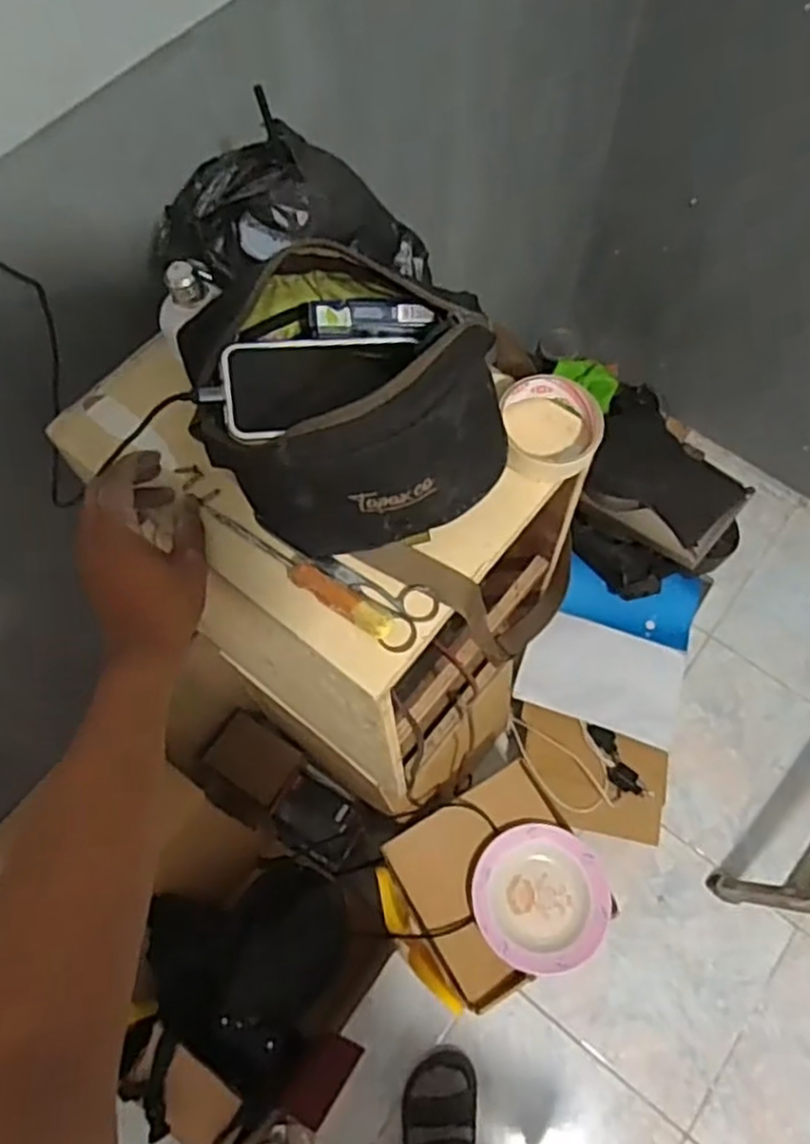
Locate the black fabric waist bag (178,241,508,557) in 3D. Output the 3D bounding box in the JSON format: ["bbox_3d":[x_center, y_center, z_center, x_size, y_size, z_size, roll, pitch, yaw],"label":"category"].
[{"bbox_3d":[-0.043,-0.122,0.533,0.198,0.115,0.175,-11,66,-5],"label":"black fabric waist bag"}]

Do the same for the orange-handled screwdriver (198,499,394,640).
[{"bbox_3d":[-0.085,-0.006,0.551,0.181,0.025,0.020,33,70,15],"label":"orange-handled screwdriver"}]

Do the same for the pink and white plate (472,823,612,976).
[{"bbox_3d":[0.197,0.472,1.093,0.191,0.031,0.191,0,65,1],"label":"pink and white plate"}]

